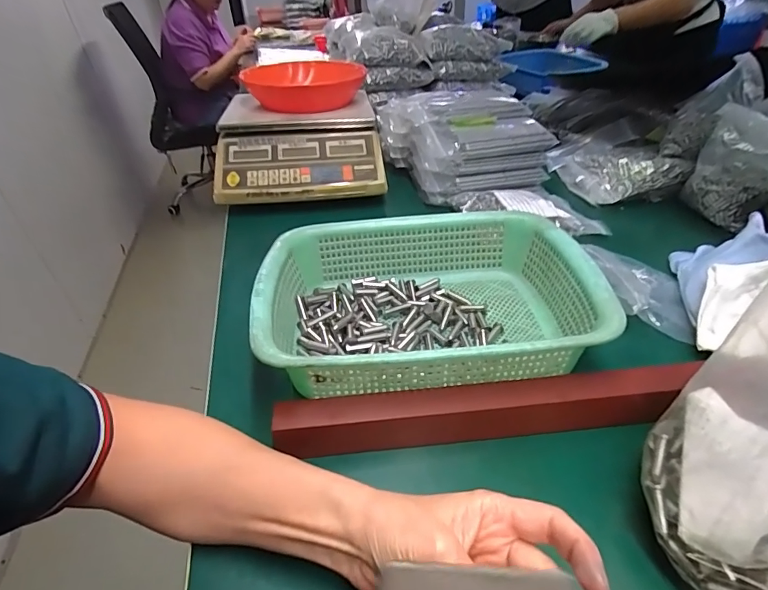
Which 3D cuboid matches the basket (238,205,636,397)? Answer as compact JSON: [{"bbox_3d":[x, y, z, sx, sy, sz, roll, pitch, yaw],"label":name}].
[{"bbox_3d":[0.039,0.006,0.424,0.296,0.082,0.220,-5,37,-1],"label":"basket"}]

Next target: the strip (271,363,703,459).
[{"bbox_3d":[0.076,0.090,0.341,0.308,0.047,0.030,-7,37,-3],"label":"strip"}]

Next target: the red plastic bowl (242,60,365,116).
[{"bbox_3d":[-0.133,-0.369,0.772,0.196,0.057,0.195,-8,38,-5],"label":"red plastic bowl"}]

